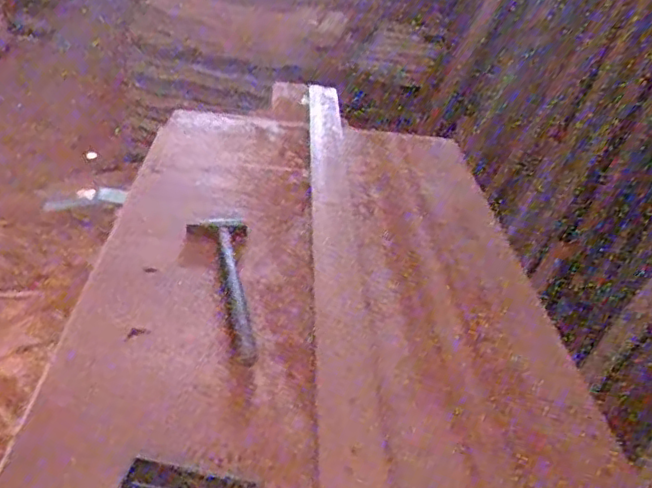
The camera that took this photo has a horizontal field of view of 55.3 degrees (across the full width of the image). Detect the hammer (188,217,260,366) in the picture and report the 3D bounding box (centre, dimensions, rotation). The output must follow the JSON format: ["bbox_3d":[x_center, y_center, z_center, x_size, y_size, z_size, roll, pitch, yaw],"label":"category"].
[{"bbox_3d":[-0.149,0.051,0.939,0.093,0.034,0.364,-2,35,-16],"label":"hammer"}]

